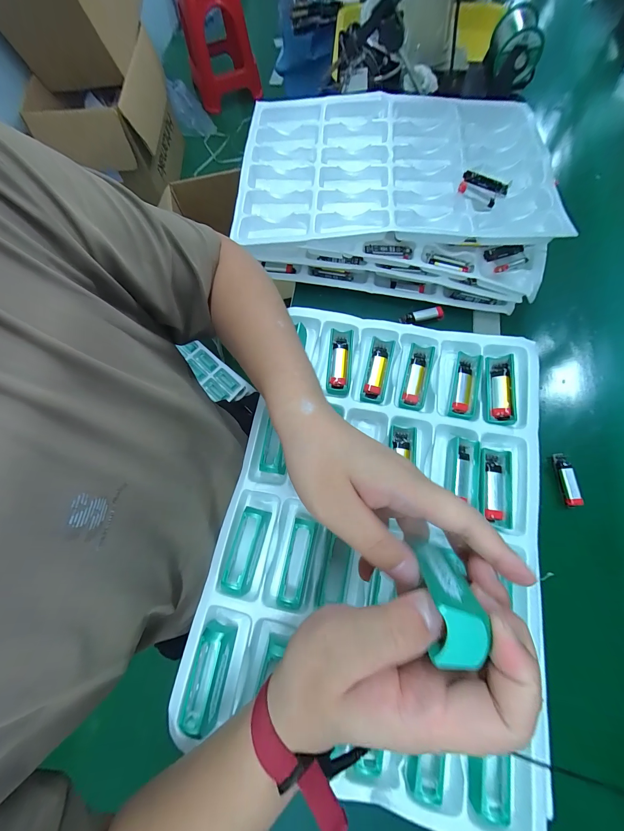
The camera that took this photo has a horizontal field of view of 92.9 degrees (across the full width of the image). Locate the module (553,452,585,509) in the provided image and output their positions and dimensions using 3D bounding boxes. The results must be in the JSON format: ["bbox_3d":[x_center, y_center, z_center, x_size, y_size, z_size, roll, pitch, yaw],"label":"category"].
[{"bbox_3d":[0.339,0.086,0.396,0.018,0.018,0.069,-5,73,1],"label":"module"}]

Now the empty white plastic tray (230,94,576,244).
[{"bbox_3d":[0.119,-0.386,0.459,0.443,0.031,0.301,3,72,3],"label":"empty white plastic tray"}]

